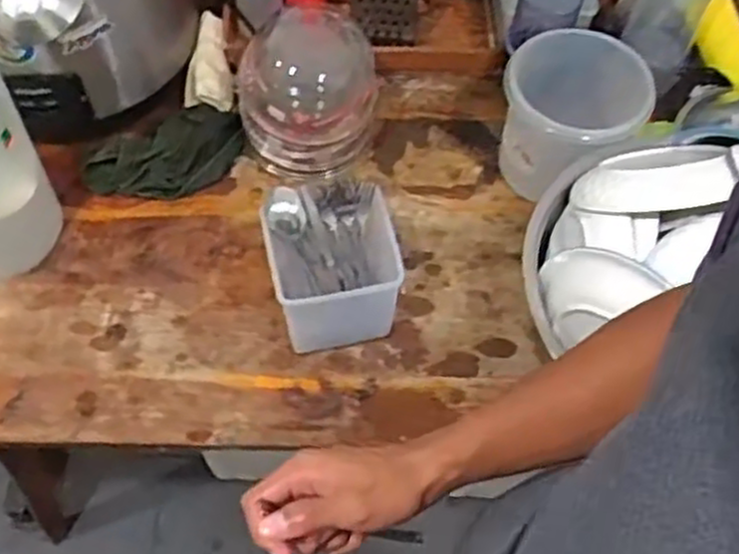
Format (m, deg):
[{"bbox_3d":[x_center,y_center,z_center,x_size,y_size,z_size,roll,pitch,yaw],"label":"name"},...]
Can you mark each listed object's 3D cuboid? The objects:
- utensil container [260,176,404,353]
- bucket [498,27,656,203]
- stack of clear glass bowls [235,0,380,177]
[{"bbox_3d":[-0.039,-0.004,0.917,0.147,0.157,0.145,-10,61,-8],"label":"utensil container"},{"bbox_3d":[0.248,-0.196,1.014,0.159,0.198,0.171,1,60,-1],"label":"bucket"},{"bbox_3d":[-0.081,-0.243,1.034,0.188,0.186,0.160,0,60,-2],"label":"stack of clear glass bowls"}]

